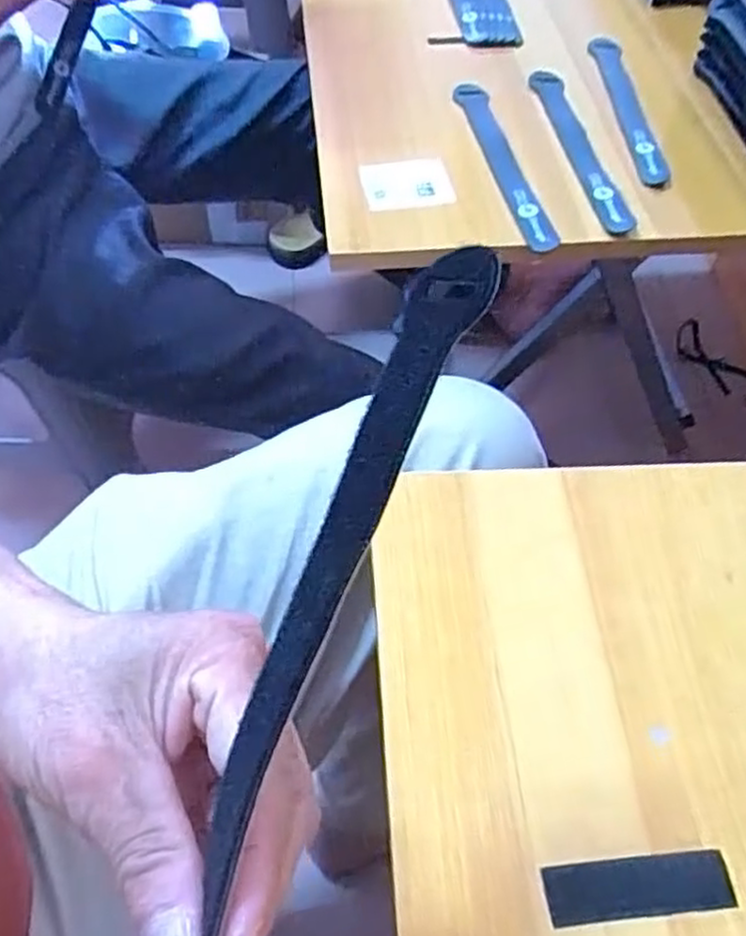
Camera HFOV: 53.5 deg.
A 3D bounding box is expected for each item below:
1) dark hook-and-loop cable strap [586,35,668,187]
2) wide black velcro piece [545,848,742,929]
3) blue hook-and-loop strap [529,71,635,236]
[{"bbox_3d":[0.198,-0.281,0.573,0.025,0.009,0.188,0,55,-1],"label":"dark hook-and-loop cable strap"},{"bbox_3d":[0.098,0.155,0.273,0.069,0.004,0.020,-4,55,-4],"label":"wide black velcro piece"},{"bbox_3d":[0.154,-0.237,0.542,0.028,0.008,0.190,-6,55,-5],"label":"blue hook-and-loop strap"}]

